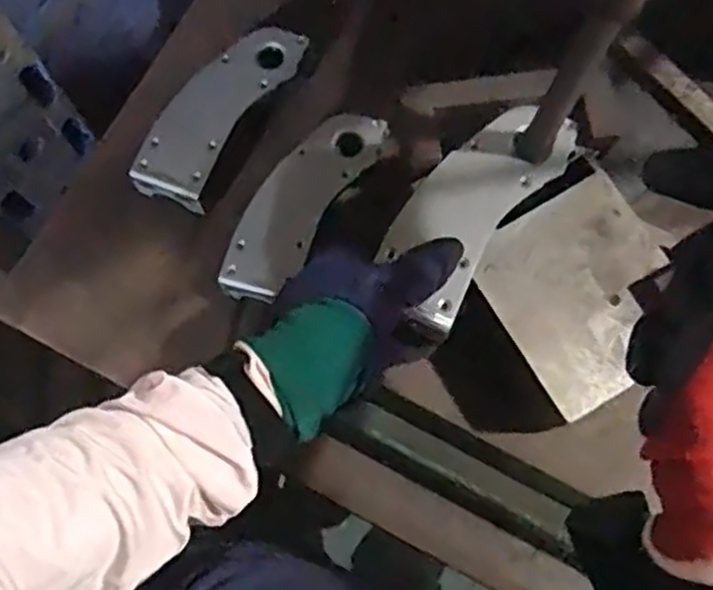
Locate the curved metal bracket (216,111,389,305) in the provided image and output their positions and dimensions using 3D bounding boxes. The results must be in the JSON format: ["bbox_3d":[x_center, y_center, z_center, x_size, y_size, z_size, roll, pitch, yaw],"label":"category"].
[{"bbox_3d":[-0.045,-0.073,0.614,0.068,0.044,0.187,32,78,8],"label":"curved metal bracket"}]

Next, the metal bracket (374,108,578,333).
[{"bbox_3d":[0.077,-0.060,0.485,0.067,0.009,0.157,37,78,9],"label":"metal bracket"}]

